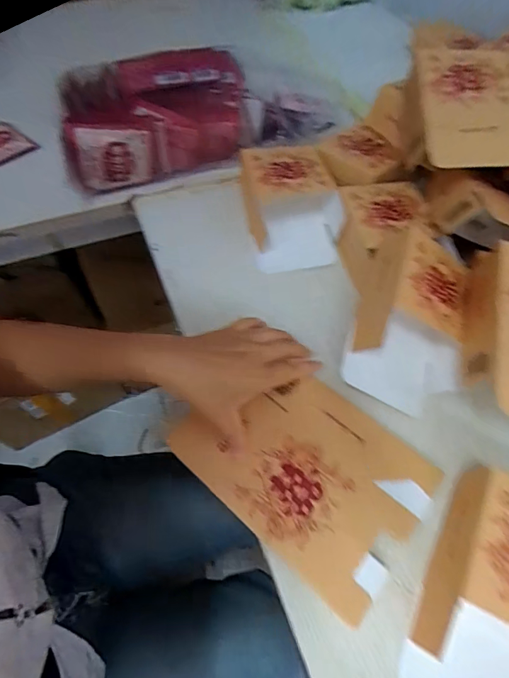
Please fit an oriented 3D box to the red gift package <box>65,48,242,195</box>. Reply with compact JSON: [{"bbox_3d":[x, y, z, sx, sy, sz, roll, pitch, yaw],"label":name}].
[{"bbox_3d":[-0.149,-0.318,0.559,0.262,0.104,0.178,-25,61,-16],"label":"red gift package"}]

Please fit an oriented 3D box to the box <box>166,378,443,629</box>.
[{"bbox_3d":[0.045,0.110,0.347,0.198,0.021,0.147,36,64,20],"label":"box"}]

